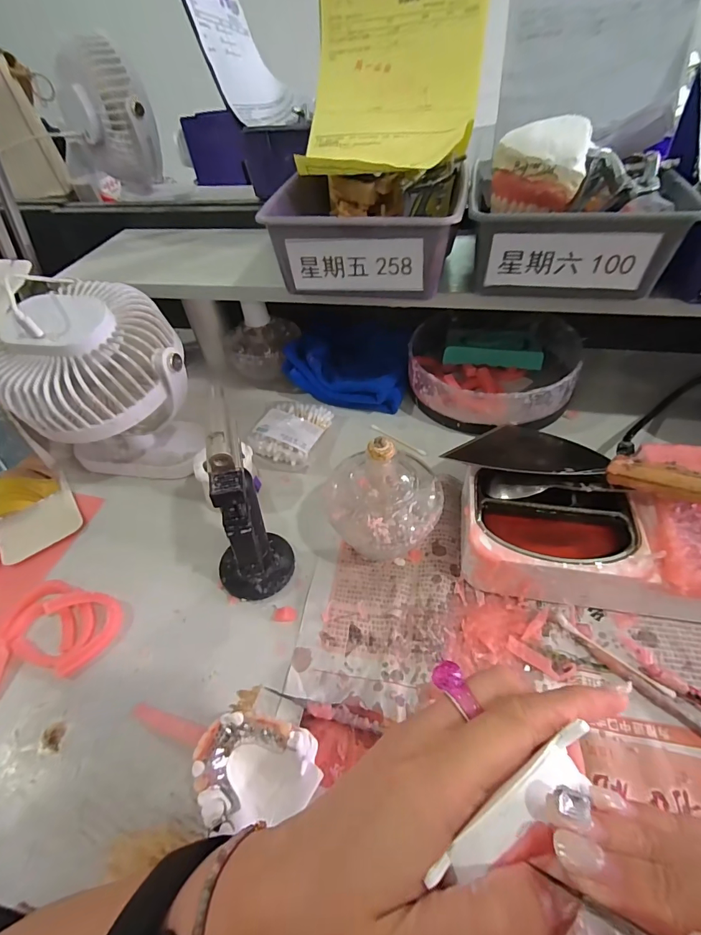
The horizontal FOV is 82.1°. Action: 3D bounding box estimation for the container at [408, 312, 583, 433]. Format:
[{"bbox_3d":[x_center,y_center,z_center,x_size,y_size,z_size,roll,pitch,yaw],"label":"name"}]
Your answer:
[{"bbox_3d":[0.158,-0.120,0.457,0.175,0.050,0.192,-3,49,3],"label":"container"}]

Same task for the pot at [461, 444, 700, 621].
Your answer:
[{"bbox_3d":[0.187,0.044,0.307,0.197,0.065,0.117,7,50,11],"label":"pot"}]

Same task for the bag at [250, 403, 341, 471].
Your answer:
[{"bbox_3d":[-0.059,-0.038,0.425,0.069,0.027,0.087,9,51,13],"label":"bag"}]

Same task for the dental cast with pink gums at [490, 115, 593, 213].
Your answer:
[{"bbox_3d":[0.138,-0.221,0.298,0.059,0.050,0.033,4,50,8],"label":"dental cast with pink gums"}]

